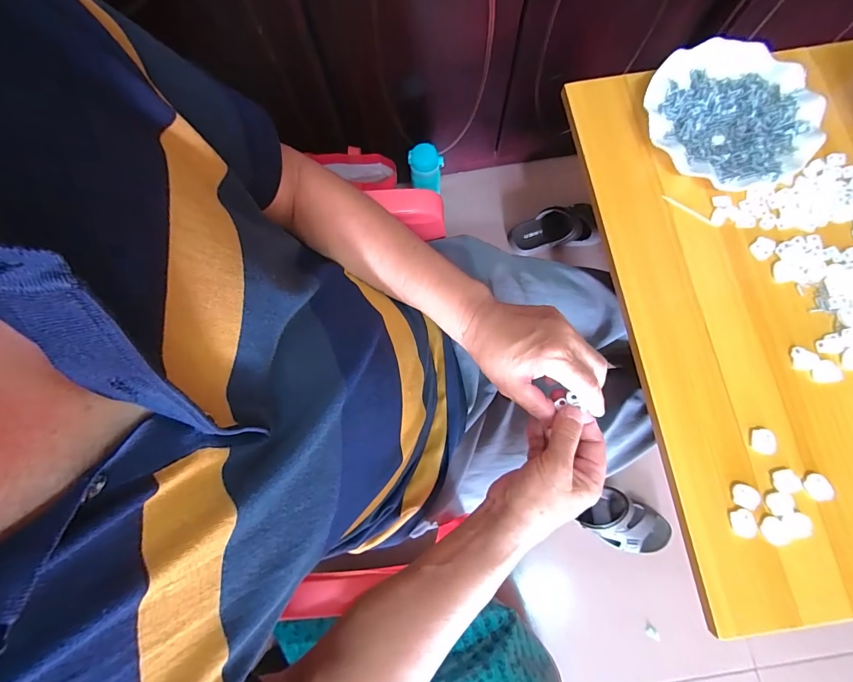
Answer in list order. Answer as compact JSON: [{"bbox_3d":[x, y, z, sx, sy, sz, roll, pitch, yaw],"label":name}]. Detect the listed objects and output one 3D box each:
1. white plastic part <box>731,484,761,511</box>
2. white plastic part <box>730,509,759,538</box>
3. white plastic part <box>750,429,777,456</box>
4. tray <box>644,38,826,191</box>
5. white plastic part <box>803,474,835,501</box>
[{"bbox_3d":[0.302,0.147,0.358,0.022,0.007,0.021,0,78,1],"label":"white plastic part"},{"bbox_3d":[0.294,0.169,0.352,0.019,0.008,0.024,-13,78,-1],"label":"white plastic part"},{"bbox_3d":[0.326,0.097,0.366,0.019,0.004,0.024,2,79,2],"label":"white plastic part"},{"bbox_3d":[0.344,-0.257,0.430,0.181,0.015,0.176,30,81,7],"label":"tray"},{"bbox_3d":[0.368,0.137,0.356,0.023,0.007,0.023,14,79,4],"label":"white plastic part"}]

